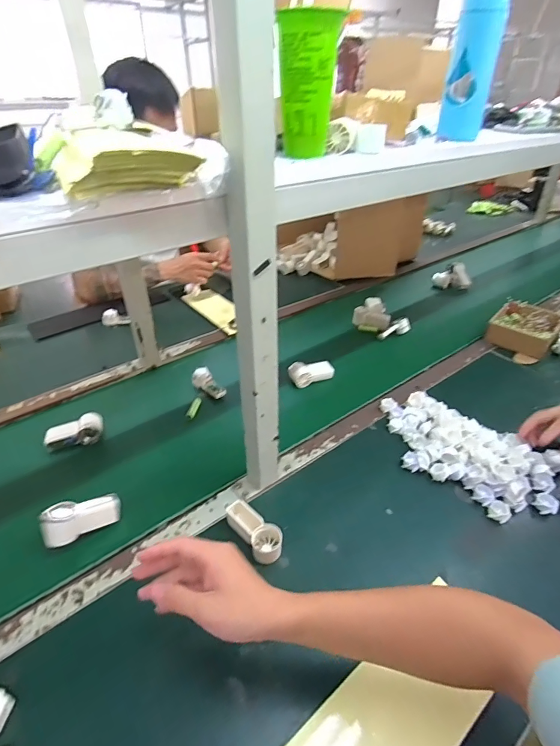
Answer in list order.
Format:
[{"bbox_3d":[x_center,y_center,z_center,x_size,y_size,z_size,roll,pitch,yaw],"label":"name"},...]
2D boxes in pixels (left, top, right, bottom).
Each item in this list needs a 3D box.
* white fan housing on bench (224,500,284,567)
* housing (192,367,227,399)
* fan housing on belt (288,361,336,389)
[{"bbox_3d":[-0.038,0.218,0.569,0.097,0.035,0.038,39,50,24],"label":"white fan housing on bench"},{"bbox_3d":[-0.155,0.023,0.873,0.044,0.030,0.088,-22,41,-27],"label":"housing"},{"bbox_3d":[0.071,0.000,0.901,0.098,0.031,0.052,-8,36,-10],"label":"fan housing on belt"}]

